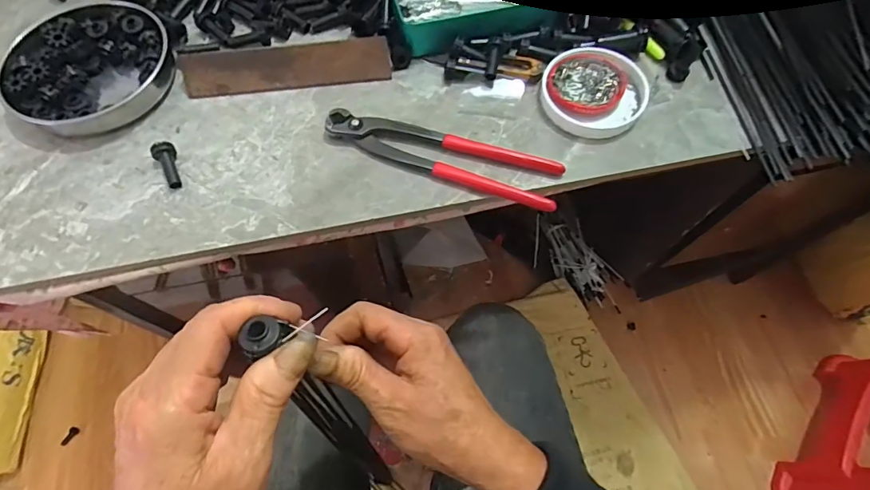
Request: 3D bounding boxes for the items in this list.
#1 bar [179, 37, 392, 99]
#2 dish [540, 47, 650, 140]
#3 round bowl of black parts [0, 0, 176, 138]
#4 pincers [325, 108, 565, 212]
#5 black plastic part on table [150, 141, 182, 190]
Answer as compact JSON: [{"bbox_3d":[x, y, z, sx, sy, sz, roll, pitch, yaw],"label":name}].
[{"bbox_3d":[-0.131,-0.158,0.409,0.179,0.037,0.005,-7,28,-3],"label":"bar"},{"bbox_3d":[0.139,-0.134,0.402,0.082,0.015,0.087,0,66,1],"label":"dish"},{"bbox_3d":[-0.307,-0.159,0.408,0.136,0.024,0.133,27,69,12],"label":"round bowl of black parts"},{"bbox_3d":[0.006,-0.077,0.383,0.198,0.014,0.042,18,67,9],"label":"pincers"},{"bbox_3d":[-0.216,-0.065,0.373,0.016,0.016,0.039,-28,68,-11],"label":"black plastic part on table"}]

